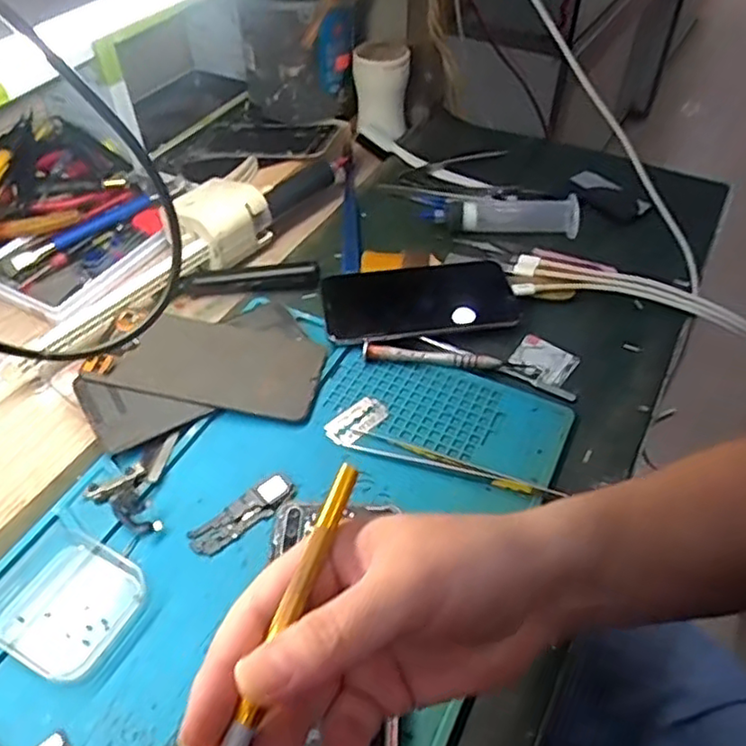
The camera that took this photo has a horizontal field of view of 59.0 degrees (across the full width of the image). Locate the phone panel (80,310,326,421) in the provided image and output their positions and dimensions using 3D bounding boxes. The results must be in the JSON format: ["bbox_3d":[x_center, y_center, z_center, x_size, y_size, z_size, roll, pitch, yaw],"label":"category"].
[{"bbox_3d":[-0.102,-0.007,0.442,0.132,0.005,0.070,12,51,4],"label":"phone panel"}]

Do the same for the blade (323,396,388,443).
[{"bbox_3d":[-0.011,0.030,0.423,0.023,0.004,0.041,36,56,28],"label":"blade"}]

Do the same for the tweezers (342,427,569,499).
[{"bbox_3d":[0.046,0.051,0.392,0.127,0.013,0.017,15,49,13],"label":"tweezers"}]

